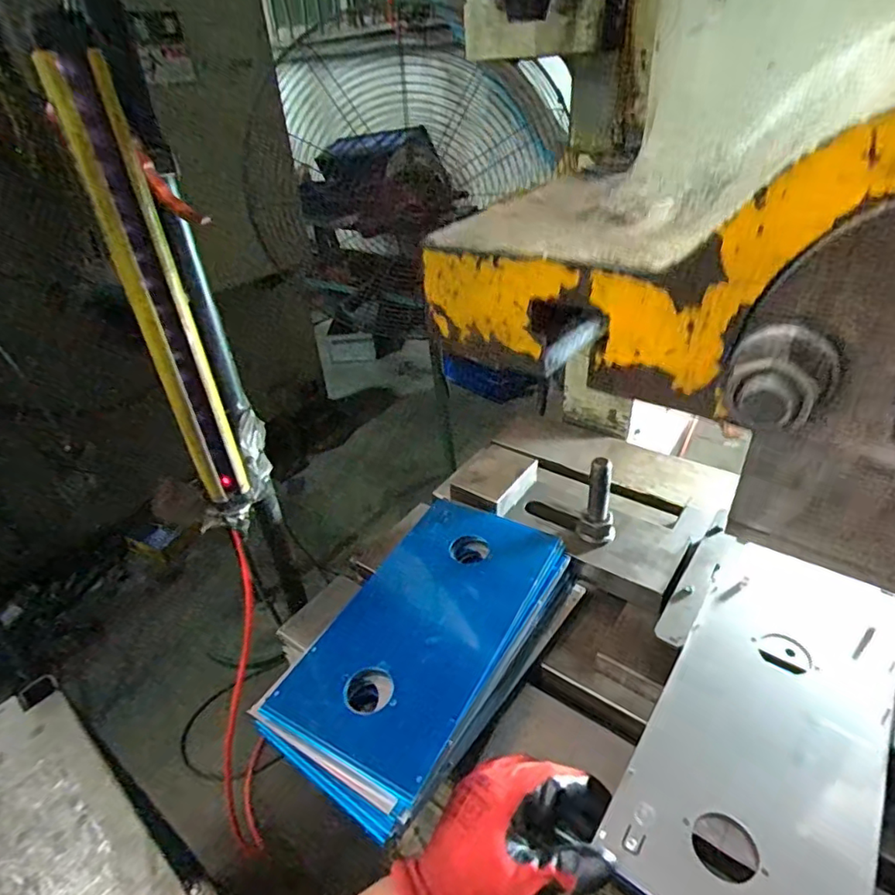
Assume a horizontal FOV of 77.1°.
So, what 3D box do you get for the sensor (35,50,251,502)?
[{"bbox_3d":[-0.225,-0.103,0.449,0.045,0.334,0.067,-19,37,-21],"label":"sensor"}]

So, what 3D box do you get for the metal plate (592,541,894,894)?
[{"bbox_3d":[0.252,0.200,0.433,0.145,0.009,0.335,21,42,30],"label":"metal plate"}]

